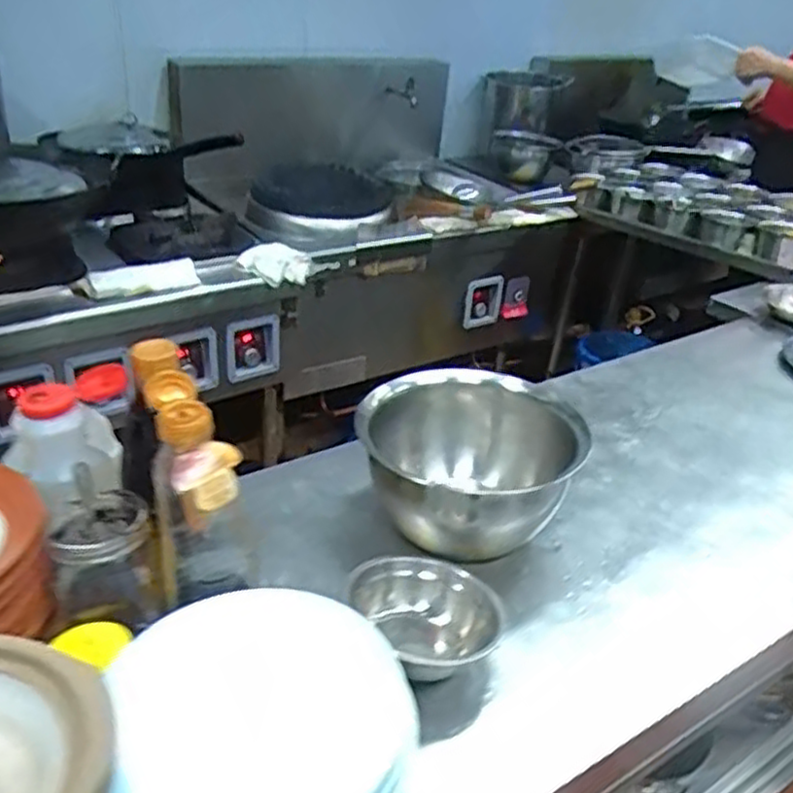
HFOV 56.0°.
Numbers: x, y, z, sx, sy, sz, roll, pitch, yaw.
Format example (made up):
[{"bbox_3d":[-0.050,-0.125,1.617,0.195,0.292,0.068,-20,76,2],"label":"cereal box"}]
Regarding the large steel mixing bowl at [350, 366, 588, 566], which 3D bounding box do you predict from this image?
[{"bbox_3d":[0.085,0.073,0.905,0.218,0.158,0.227,3,30,-2],"label":"large steel mixing bowl"}]

